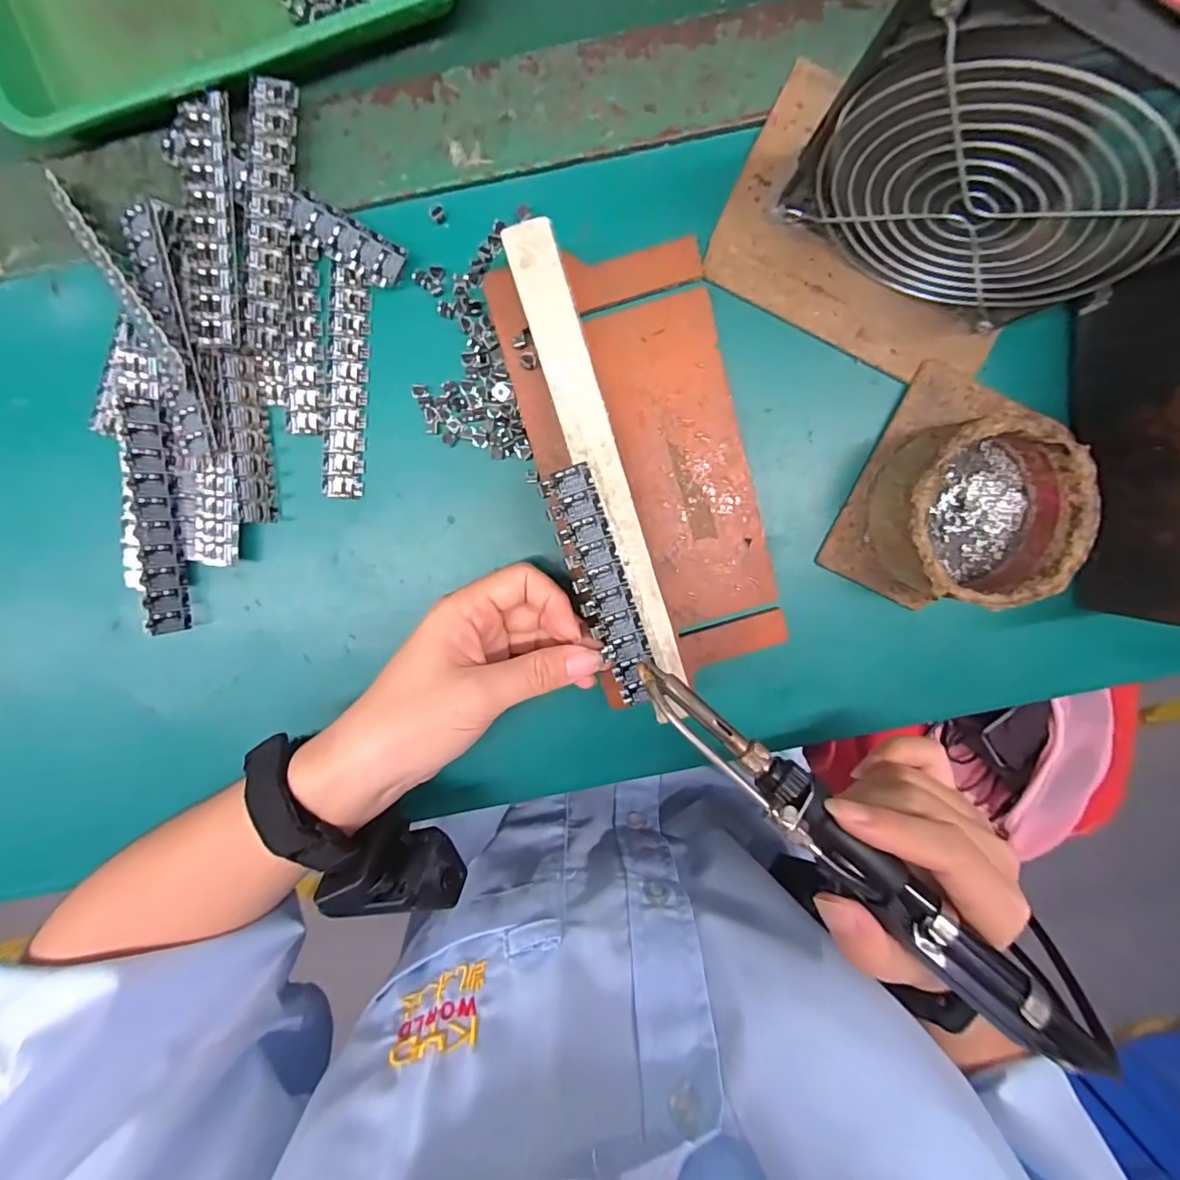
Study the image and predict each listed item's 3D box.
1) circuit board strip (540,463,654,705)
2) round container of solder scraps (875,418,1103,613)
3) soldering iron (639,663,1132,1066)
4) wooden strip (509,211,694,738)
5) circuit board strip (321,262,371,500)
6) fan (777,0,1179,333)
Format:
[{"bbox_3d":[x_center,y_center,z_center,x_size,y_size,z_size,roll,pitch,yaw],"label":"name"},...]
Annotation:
[{"bbox_3d":[0.006,0.000,0.229,0.023,0.005,0.107,-19,99,3],"label":"circuit board strip"},{"bbox_3d":[0.180,-0.035,0.246,0.081,0.043,0.076,0,100,0],"label":"round container of solder scraps"},{"bbox_3d":[0.099,0.100,0.193,0.203,0.022,0.020,41,97,9],"label":"soldering iron"},{"bbox_3d":[0.008,-0.048,0.241,0.023,0.037,0.214,-18,99,3],"label":"wooden strip"},{"bbox_3d":[-0.118,-0.098,0.253,0.019,0.004,0.104,6,99,-1],"label":"circuit board strip"},{"bbox_3d":[0.143,-0.146,0.183,0.121,0.130,0.027,24,99,-4],"label":"fan"}]

